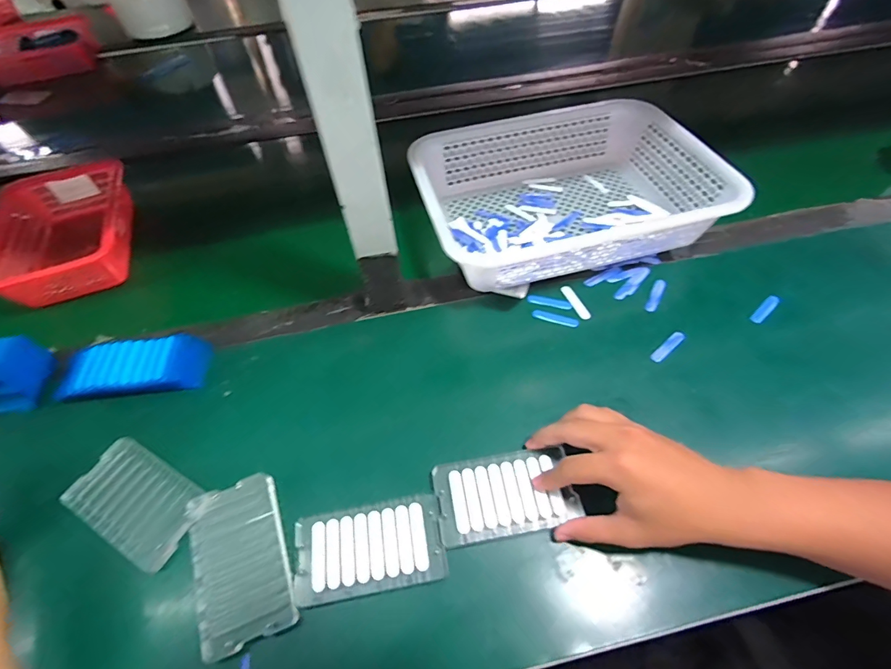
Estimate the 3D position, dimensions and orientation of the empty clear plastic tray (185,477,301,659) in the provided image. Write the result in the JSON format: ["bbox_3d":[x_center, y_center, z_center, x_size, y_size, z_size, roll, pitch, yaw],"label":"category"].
[{"bbox_3d":[-0.169,0.182,0.338,0.069,0.011,0.121,-22,57,-11],"label":"empty clear plastic tray"}]

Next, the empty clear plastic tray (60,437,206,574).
[{"bbox_3d":[-0.280,0.149,0.373,0.123,0.018,0.069,25,61,19],"label":"empty clear plastic tray"}]

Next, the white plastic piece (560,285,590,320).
[{"bbox_3d":[0.154,-0.038,0.484,0.012,0.004,0.051,-23,58,-12],"label":"white plastic piece"}]

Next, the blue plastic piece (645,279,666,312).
[{"bbox_3d":[0.249,-0.047,0.485,0.013,0.004,0.052,25,61,19],"label":"blue plastic piece"}]

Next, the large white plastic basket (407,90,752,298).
[{"bbox_3d":[0.150,-0.188,0.539,0.354,0.080,0.250,-12,56,-5],"label":"large white plastic basket"}]

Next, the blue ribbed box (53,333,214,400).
[{"bbox_3d":[-0.329,0.037,0.441,0.138,0.027,0.064,-5,56,0],"label":"blue ribbed box"}]

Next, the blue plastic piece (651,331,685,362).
[{"bbox_3d":[0.244,0.015,0.453,0.053,0.008,0.012,-36,61,-19],"label":"blue plastic piece"}]

